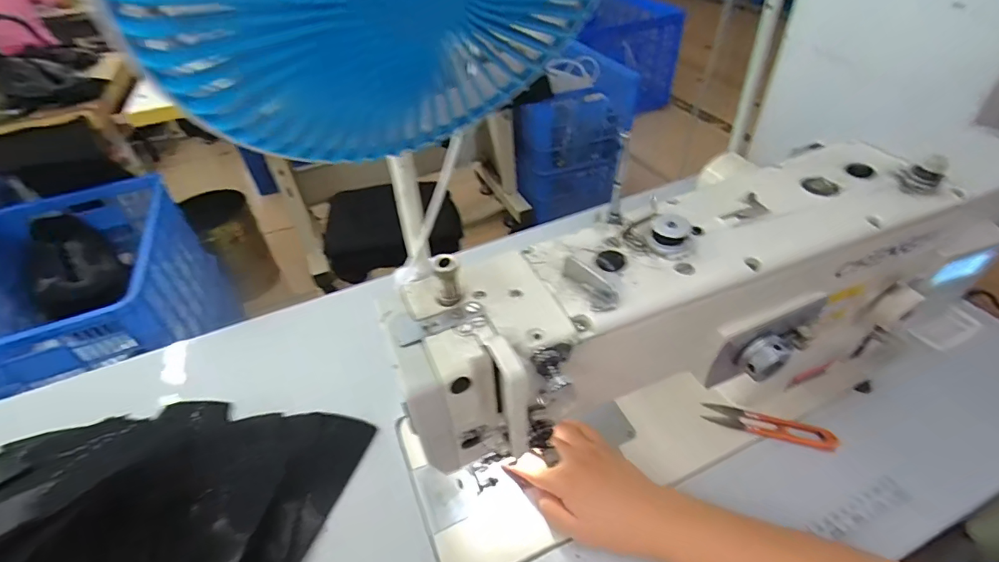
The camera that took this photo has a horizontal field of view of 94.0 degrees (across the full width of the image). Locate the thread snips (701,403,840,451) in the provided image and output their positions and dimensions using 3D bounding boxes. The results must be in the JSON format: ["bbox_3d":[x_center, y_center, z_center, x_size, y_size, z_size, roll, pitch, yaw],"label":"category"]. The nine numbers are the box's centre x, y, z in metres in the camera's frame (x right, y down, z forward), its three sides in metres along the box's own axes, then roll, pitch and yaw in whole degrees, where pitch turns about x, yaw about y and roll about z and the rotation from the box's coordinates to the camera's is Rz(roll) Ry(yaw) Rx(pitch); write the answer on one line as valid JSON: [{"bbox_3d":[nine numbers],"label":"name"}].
[{"bbox_3d":[0.268,0.145,0.466,0.117,0.011,0.024,11,45,18],"label":"thread snips"}]

